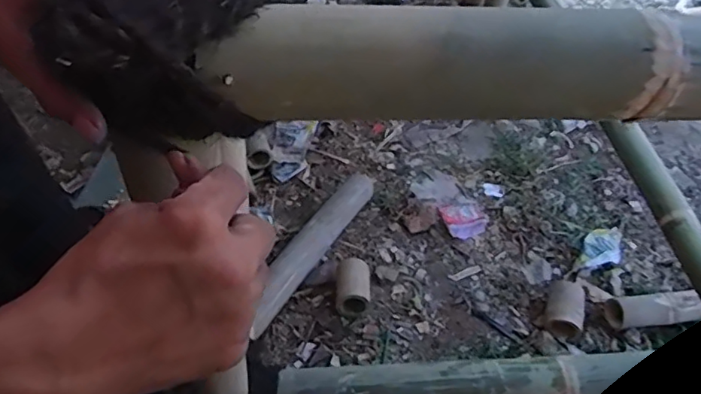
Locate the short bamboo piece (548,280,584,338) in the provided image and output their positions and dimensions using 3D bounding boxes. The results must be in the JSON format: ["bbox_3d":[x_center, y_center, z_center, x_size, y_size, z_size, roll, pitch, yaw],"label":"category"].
[{"bbox_3d":[0.445,0.228,1.162,0.070,0.060,0.137,21,53,10],"label":"short bamboo piece"}]

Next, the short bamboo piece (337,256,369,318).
[{"bbox_3d":[0.003,0.186,1.158,0.068,0.072,0.116,4,52,-3],"label":"short bamboo piece"}]

